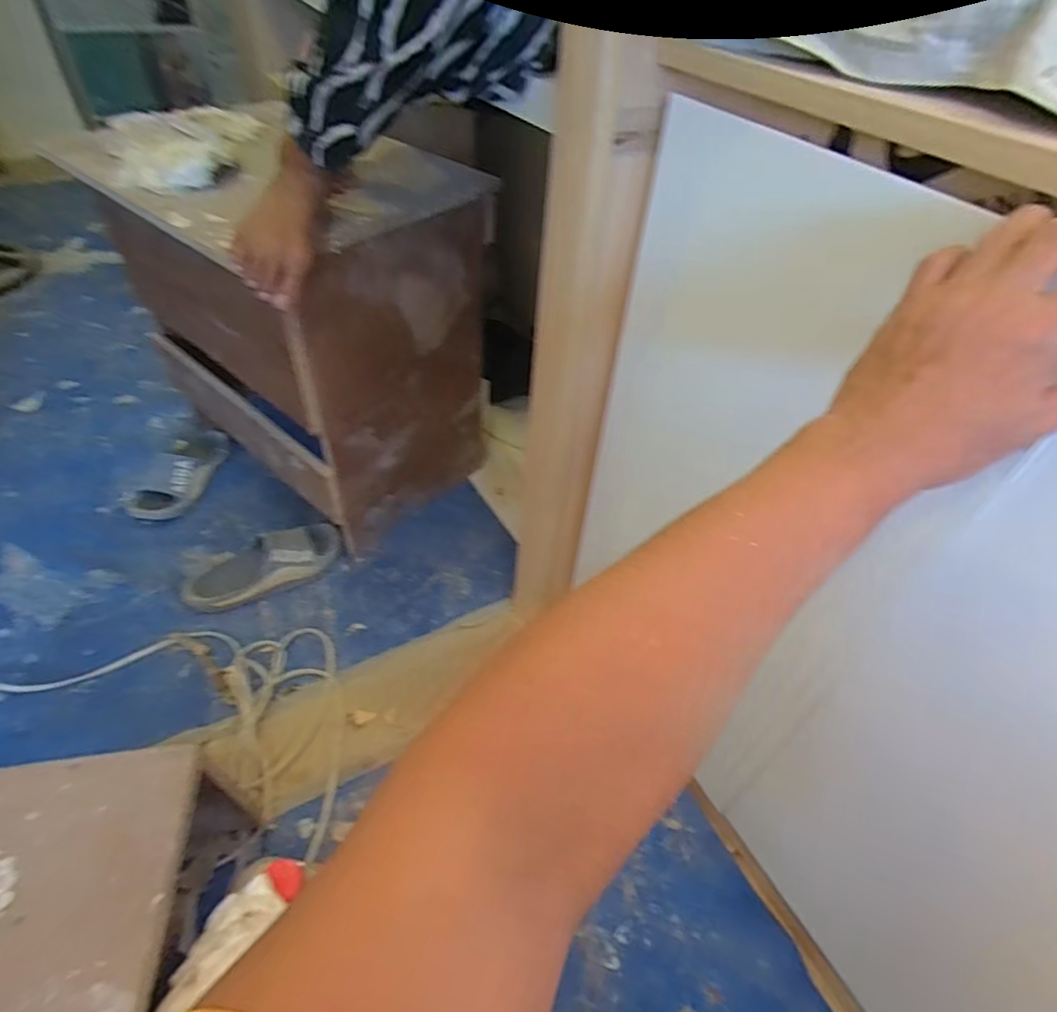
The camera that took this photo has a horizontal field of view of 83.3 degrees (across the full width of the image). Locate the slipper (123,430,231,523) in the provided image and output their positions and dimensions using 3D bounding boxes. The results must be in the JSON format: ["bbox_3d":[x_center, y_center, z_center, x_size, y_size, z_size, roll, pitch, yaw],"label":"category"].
[{"bbox_3d":[-0.708,-0.059,1.203,0.105,0.090,0.230,8,46,3],"label":"slipper"}]

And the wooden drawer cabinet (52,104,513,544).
[{"bbox_3d":[-0.430,-0.340,1.144,0.609,0.578,0.412,31,51,24],"label":"wooden drawer cabinet"}]

